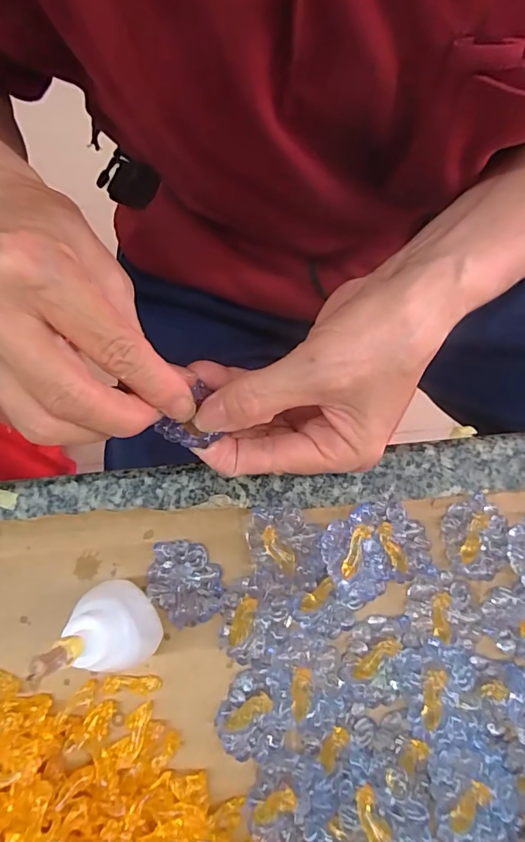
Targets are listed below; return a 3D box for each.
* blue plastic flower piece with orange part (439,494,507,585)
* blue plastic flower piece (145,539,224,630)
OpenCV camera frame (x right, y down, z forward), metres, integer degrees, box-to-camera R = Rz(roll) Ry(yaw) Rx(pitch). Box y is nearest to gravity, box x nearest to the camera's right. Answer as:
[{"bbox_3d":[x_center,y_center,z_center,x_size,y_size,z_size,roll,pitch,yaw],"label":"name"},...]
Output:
[{"bbox_3d":[0.099,0.053,0.225,0.029,0.007,0.037,8,75,2],"label":"blue plastic flower piece with orange part"},{"bbox_3d":[-0.036,0.073,0.220,0.031,0.006,0.038,-37,78,-9],"label":"blue plastic flower piece"}]

